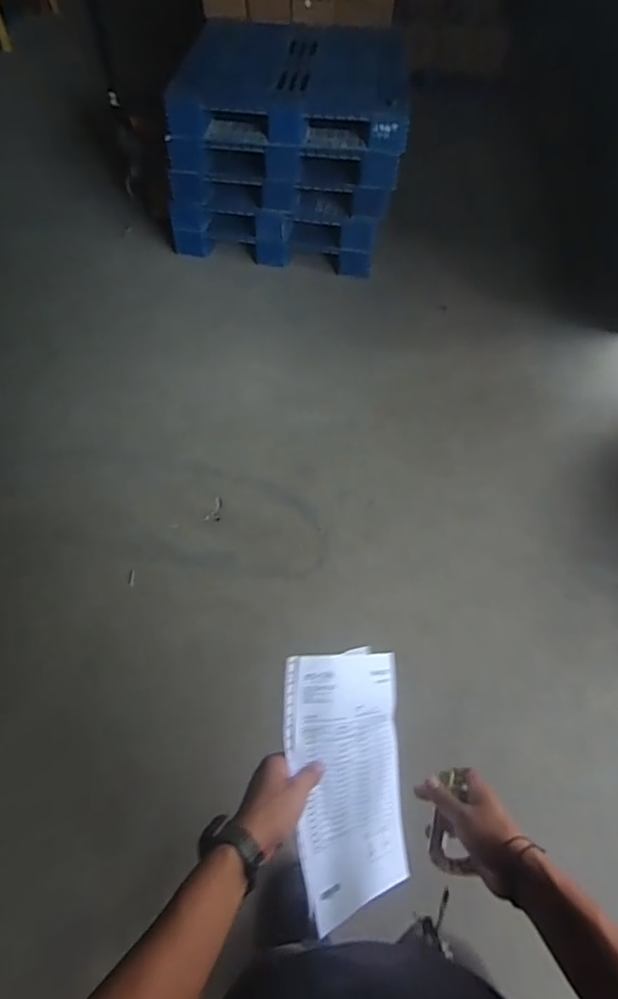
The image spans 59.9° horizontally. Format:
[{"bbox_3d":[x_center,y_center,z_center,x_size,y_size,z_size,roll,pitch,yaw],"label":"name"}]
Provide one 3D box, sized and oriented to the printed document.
[{"bbox_3d":[0.059,0.352,0.701,0.219,0.020,0.290,12,68,-47],"label":"printed document"}]

